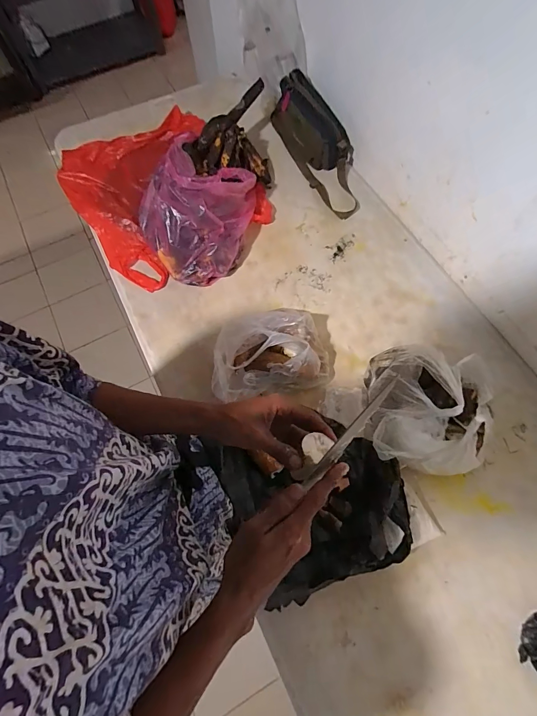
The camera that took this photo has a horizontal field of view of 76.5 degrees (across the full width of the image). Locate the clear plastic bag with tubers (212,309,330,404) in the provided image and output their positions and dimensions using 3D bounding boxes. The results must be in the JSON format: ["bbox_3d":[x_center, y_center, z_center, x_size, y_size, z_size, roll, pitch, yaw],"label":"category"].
[{"bbox_3d":[0.003,-0.008,0.723,0.240,0.127,0.150,-14,69,-5],"label":"clear plastic bag with tubers"}]

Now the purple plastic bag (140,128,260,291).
[{"bbox_3d":[-0.192,-0.367,0.836,0.268,0.220,0.306,11,69,5],"label":"purple plastic bag"}]

